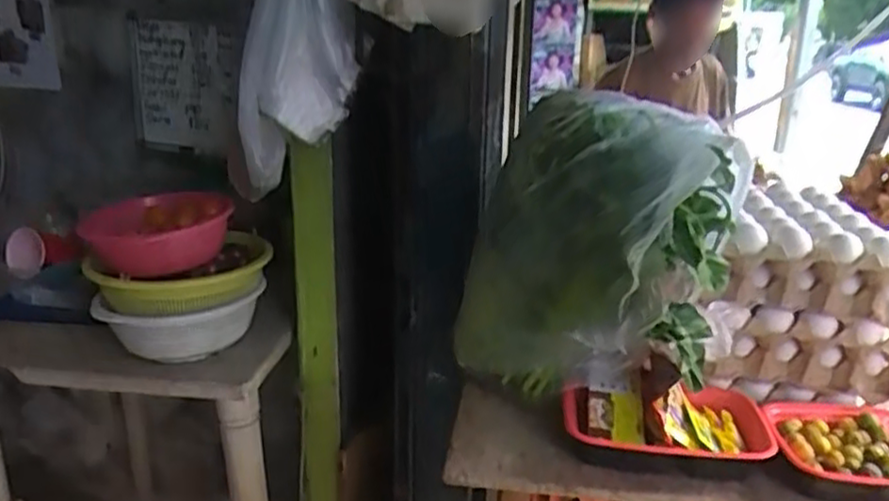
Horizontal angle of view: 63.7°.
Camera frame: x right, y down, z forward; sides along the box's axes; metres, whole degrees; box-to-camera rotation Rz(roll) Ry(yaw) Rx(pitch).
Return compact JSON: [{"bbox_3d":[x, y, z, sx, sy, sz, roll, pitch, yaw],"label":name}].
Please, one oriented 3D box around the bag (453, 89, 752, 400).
[{"bbox_3d":[0.164,0.007,0.819,0.183,0.319,0.324,-12,23,-32],"label":"bag"}]

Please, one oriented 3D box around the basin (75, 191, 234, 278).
[{"bbox_3d":[-0.463,-0.030,1.192,0.212,0.109,0.263,-3,19,-12],"label":"basin"}]

